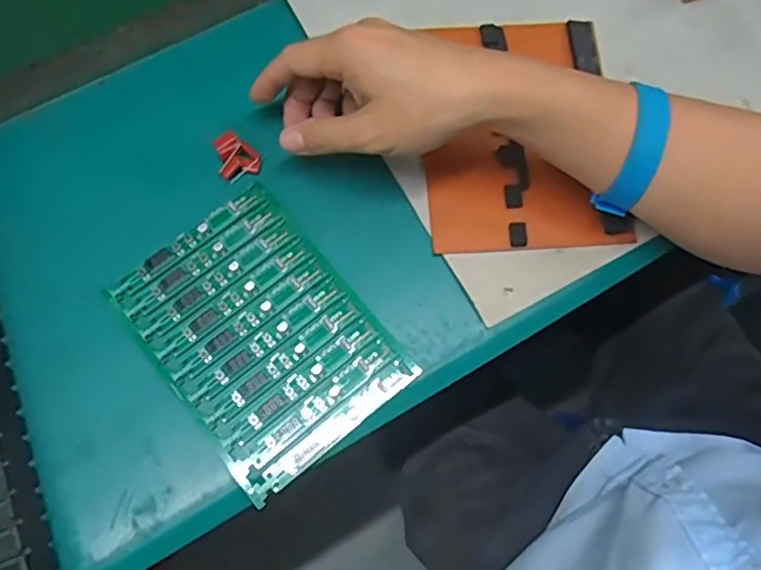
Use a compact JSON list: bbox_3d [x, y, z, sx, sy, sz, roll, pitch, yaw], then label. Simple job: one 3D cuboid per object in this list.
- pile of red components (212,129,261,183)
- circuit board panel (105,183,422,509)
[{"bbox_3d":[-0.097,-0.087,0.406,0.027,0.009,0.033,-30,75,-10],"label":"pile of red components"},{"bbox_3d":[-0.074,0.028,0.371,0.117,0.004,0.162,-38,77,-12],"label":"circuit board panel"}]

